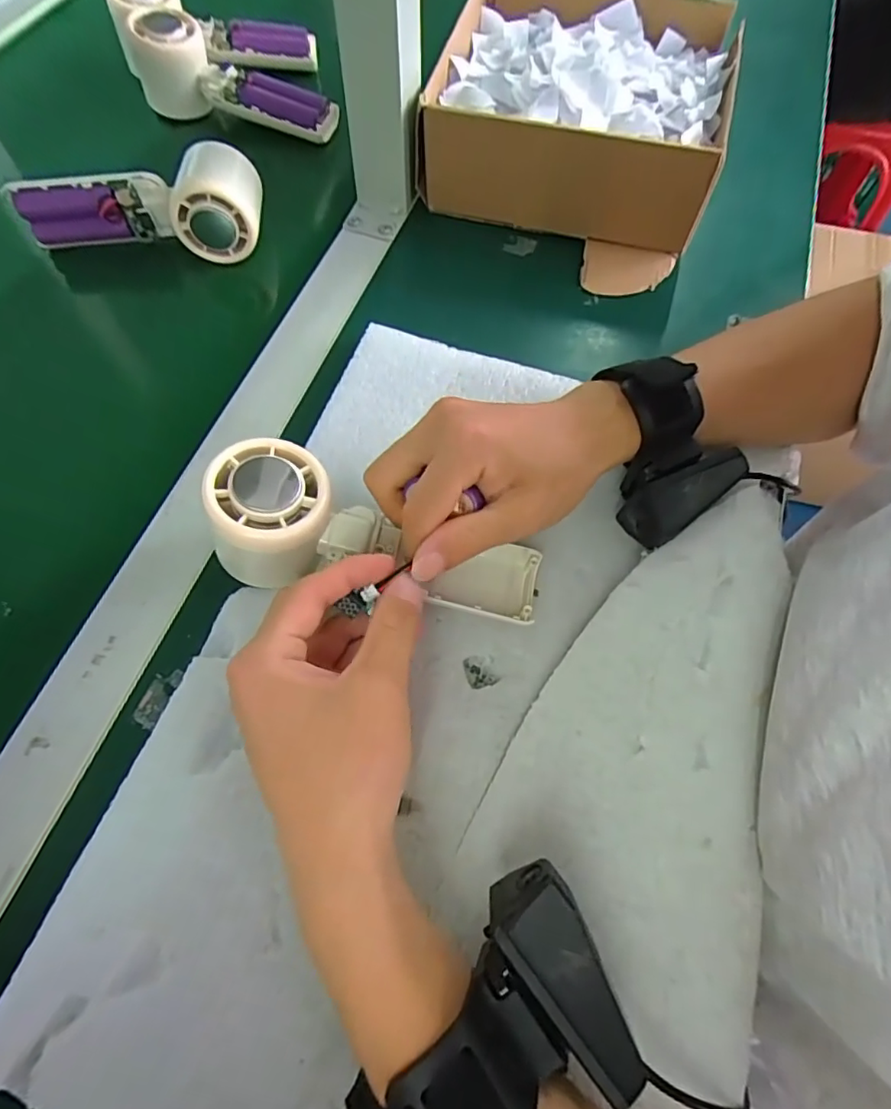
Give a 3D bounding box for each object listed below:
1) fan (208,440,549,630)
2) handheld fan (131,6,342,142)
[{"bbox_3d":[-0.034,-0.002,0.286,0.167,0.050,0.060,18,64,-17],"label":"fan"},{"bbox_3d":[-0.176,-0.390,0.464,0.161,0.052,0.057,24,67,9],"label":"handheld fan"}]

